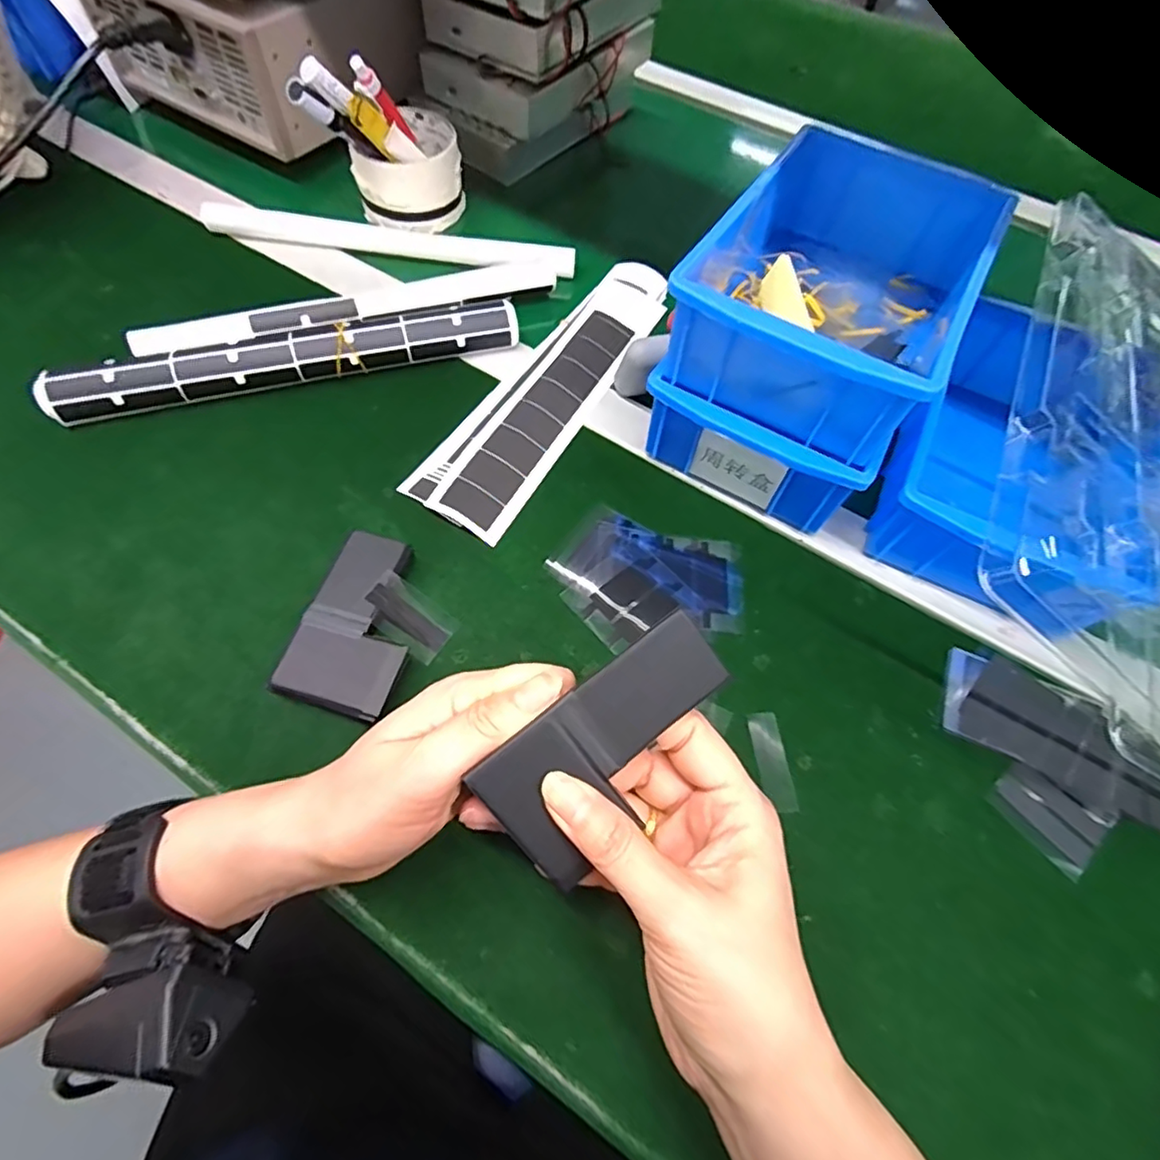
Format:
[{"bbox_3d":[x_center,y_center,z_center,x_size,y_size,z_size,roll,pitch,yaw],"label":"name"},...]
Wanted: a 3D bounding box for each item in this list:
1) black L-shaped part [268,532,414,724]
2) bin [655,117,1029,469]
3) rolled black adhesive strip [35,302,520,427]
[{"bbox_3d":[-0.114,0.023,0.320,0.057,0.019,0.097,16,62,5],"label":"black L-shaped part"},{"bbox_3d":[0.147,-0.172,0.347,0.128,0.068,0.201,28,64,11],"label":"bin"},{"bbox_3d":[-0.190,-0.150,0.402,0.294,0.027,0.030,-14,64,-11],"label":"rolled black adhesive strip"}]

